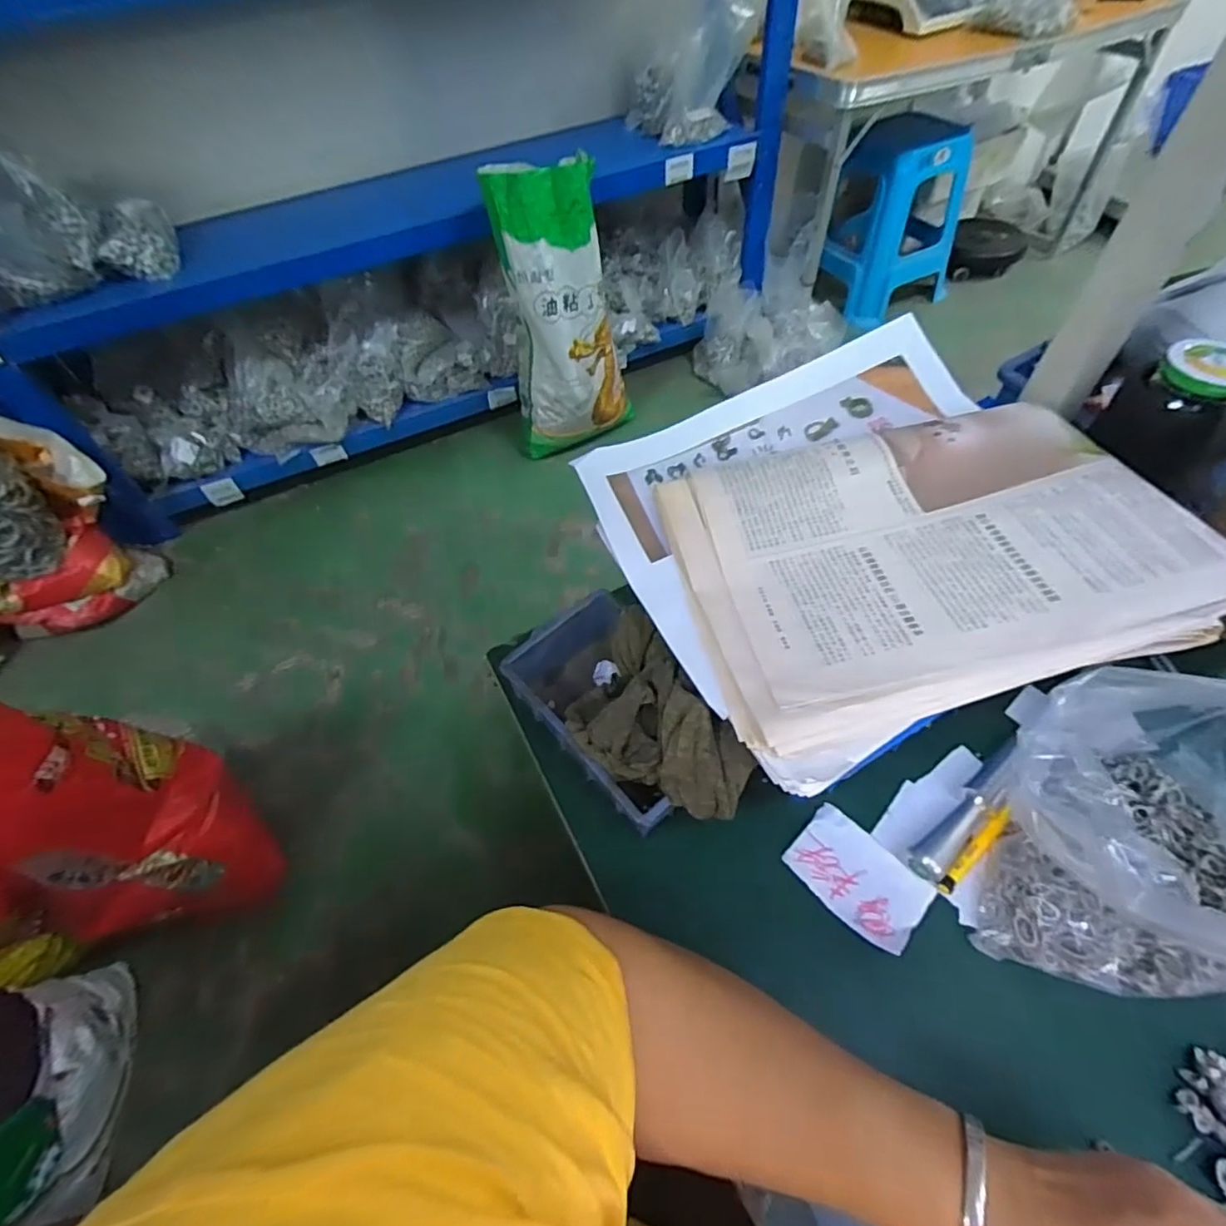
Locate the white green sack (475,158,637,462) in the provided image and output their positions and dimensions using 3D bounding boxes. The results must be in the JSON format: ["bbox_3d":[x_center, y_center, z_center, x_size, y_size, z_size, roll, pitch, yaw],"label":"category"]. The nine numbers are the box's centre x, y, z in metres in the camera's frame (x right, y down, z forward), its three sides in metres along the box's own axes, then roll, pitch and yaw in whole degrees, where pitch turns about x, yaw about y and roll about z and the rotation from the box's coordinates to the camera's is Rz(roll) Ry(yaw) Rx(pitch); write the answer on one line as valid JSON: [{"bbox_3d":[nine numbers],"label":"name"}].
[{"bbox_3d":[-0.120,-0.710,1.424,0.278,0.621,0.175,-7,54,-1],"label":"white green sack"}]

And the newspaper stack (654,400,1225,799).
[{"bbox_3d":[0.186,-0.035,0.350,0.275,0.037,0.203,-13,54,-5],"label":"newspaper stack"}]

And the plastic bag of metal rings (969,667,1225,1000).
[{"bbox_3d":[0.301,0.115,0.307,0.172,0.099,0.147,7,55,9],"label":"plastic bag of metal rings"}]

